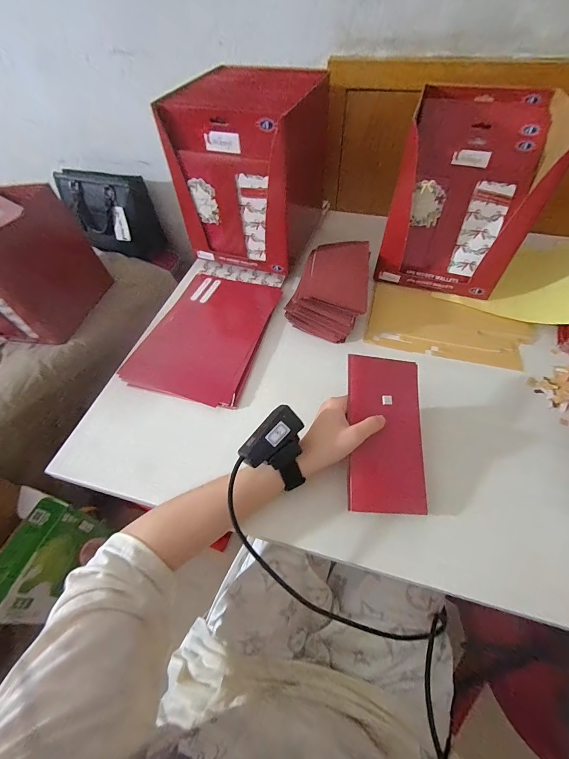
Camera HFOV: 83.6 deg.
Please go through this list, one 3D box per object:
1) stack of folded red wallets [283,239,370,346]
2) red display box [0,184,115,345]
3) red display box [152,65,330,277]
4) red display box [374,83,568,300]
[{"bbox_3d":[0.088,-0.162,0.548,0.114,0.080,0.193,16,55,14],"label":"stack of folded red wallets"},{"bbox_3d":[-0.574,-0.240,0.673,0.235,0.248,0.250,8,54,8],"label":"red display box"},{"bbox_3d":[-0.057,-0.361,0.565,0.211,0.235,0.209,21,57,17],"label":"red display box"},{"bbox_3d":[0.305,-0.318,0.555,0.206,0.227,0.247,16,55,14],"label":"red display box"}]

